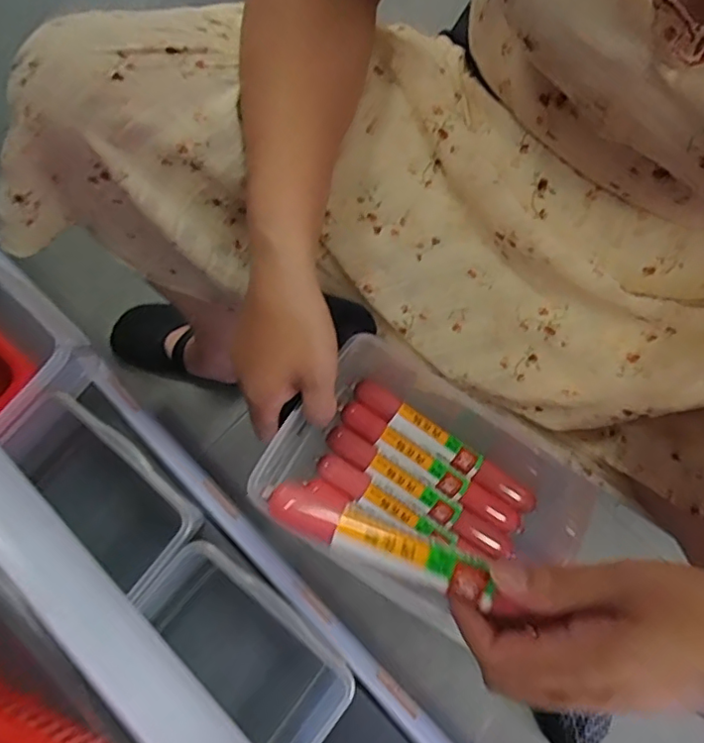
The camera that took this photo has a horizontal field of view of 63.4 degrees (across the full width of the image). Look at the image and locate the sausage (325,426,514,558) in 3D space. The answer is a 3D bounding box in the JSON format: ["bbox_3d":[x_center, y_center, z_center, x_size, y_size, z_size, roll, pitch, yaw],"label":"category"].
[{"bbox_3d":[0.056,0.099,0.460,0.173,0.017,0.023,34,80,-5],"label":"sausage"}]

